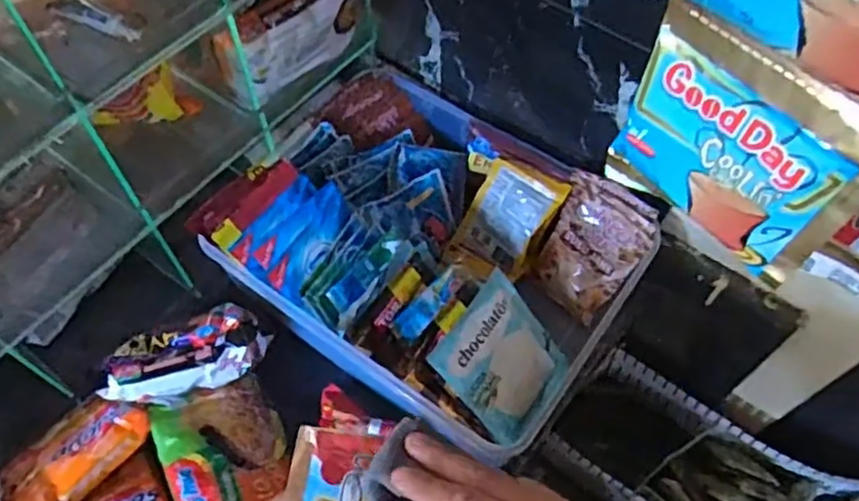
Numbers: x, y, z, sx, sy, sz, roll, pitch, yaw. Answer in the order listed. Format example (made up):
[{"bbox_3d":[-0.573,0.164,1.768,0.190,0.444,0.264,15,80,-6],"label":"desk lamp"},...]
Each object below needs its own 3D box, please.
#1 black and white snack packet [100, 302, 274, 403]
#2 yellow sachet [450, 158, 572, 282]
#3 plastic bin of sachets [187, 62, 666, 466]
[{"bbox_3d":[-0.190,0.080,0.519,0.121,0.037,0.061,-23,61,-14],"label":"black and white snack packet"},{"bbox_3d":[0.073,-0.030,0.619,0.071,0.102,0.029,33,20,19],"label":"yellow sachet"},{"bbox_3d":[0.002,-0.003,0.590,0.318,0.109,0.263,32,63,18],"label":"plastic bin of sachets"}]

